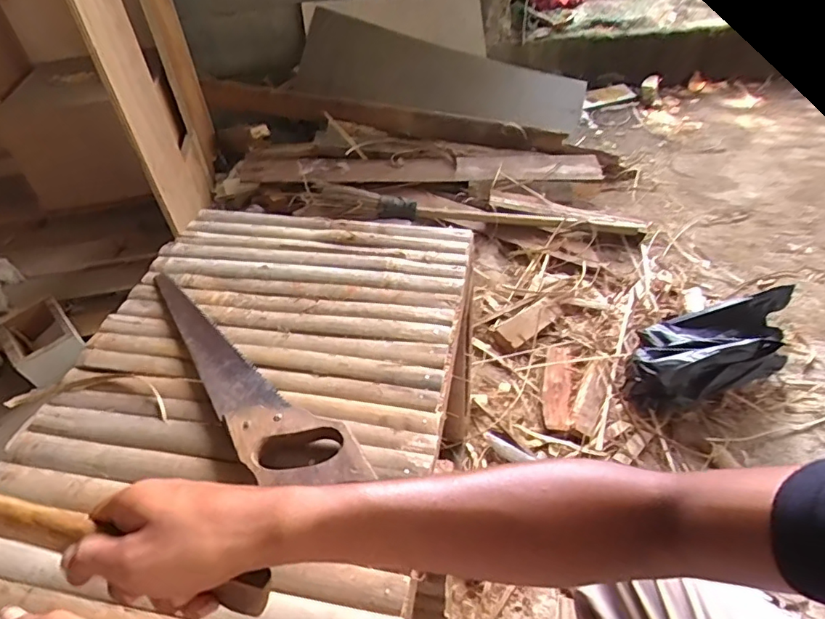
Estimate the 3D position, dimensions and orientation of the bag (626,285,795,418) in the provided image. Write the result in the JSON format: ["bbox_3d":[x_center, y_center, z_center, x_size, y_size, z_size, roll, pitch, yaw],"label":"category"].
[{"bbox_3d":[0.615,0.064,1.100,0.396,0.112,0.209,-13,45,-9],"label":"bag"}]

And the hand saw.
[{"bbox_3d":[-0.194,0.066,0.536,0.392,0.030,0.080,32,55,32],"label":"hand saw"}]

